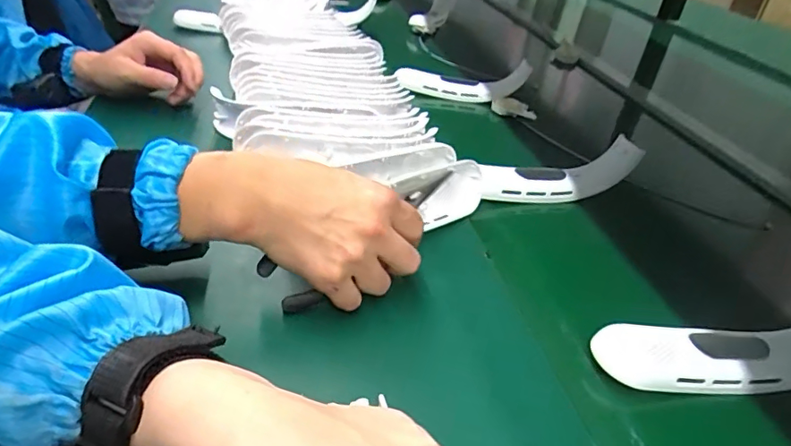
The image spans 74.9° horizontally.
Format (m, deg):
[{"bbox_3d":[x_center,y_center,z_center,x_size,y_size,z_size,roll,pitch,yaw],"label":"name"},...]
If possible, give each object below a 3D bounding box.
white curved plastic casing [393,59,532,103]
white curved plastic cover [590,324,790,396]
[{"bbox_3d":[0.098,-0.218,0.785,0.191,0.077,0.057,11,35,6],"label":"white curved plastic casing"},{"bbox_3d":[0.237,0.085,0.356,0.187,0.055,0.049,3,35,-5],"label":"white curved plastic cover"}]

